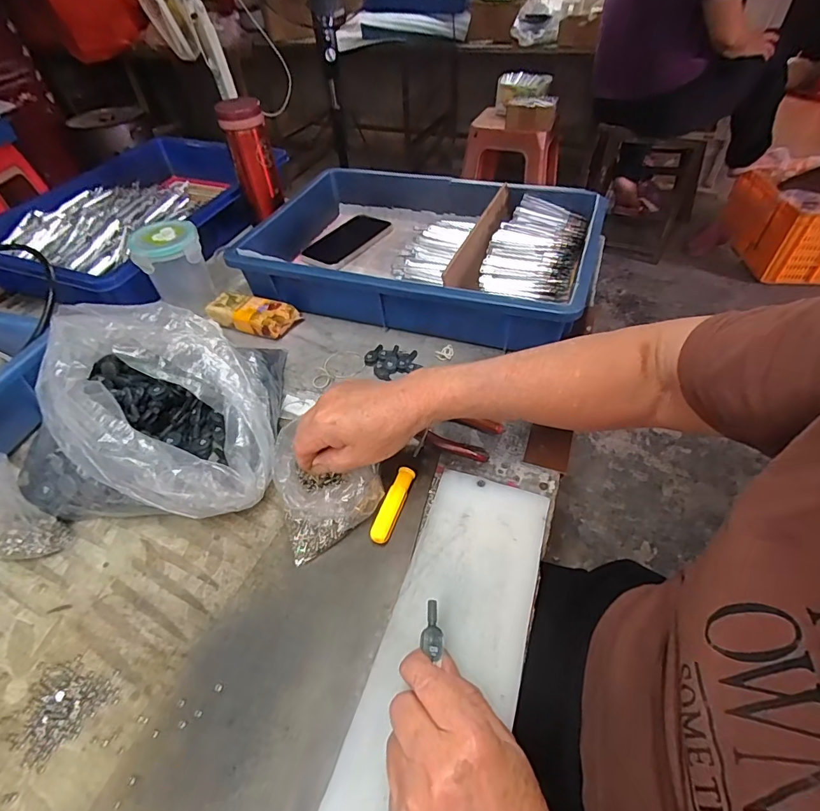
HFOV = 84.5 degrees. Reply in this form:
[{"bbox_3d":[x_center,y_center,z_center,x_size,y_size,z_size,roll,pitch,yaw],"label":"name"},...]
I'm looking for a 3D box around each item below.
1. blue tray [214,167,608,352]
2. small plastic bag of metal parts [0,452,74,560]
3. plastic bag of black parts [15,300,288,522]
[{"bbox_3d":[0.017,-0.203,0.615,0.428,0.105,0.281,13,50,17],"label":"blue tray"},{"bbox_3d":[-0.321,0.086,0.362,0.057,0.084,0.052,23,52,22],"label":"small plastic bag of metal parts"},{"bbox_3d":[-0.229,-0.003,0.422,0.202,0.132,0.206,-4,47,-1],"label":"plastic bag of black parts"}]

